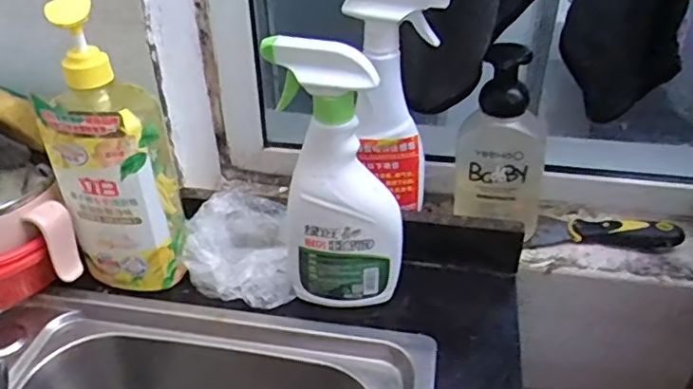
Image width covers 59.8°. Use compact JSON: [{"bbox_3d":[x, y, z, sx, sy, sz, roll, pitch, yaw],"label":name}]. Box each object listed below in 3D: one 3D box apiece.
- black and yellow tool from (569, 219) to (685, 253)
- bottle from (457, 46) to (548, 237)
[{"bbox_3d":[0.293,0.038,0.629,0.107,0.024,0.028,9,36,13],"label":"black and yellow tool"},{"bbox_3d":[0.164,-0.058,0.612,0.091,0.192,0.092,16,38,22],"label":"bottle"}]

